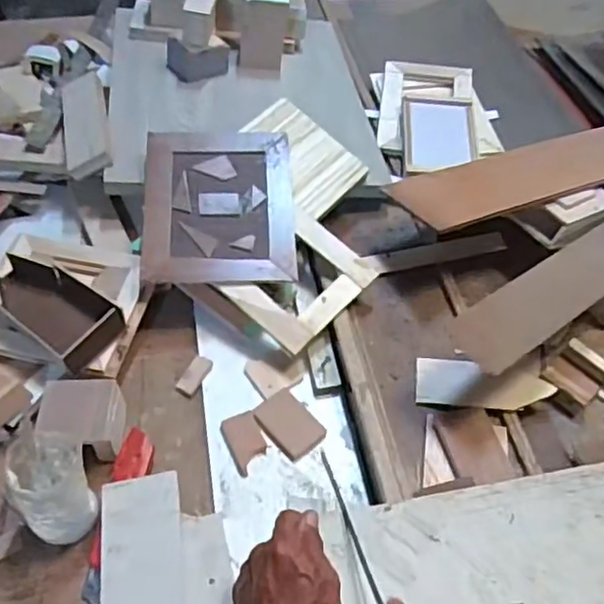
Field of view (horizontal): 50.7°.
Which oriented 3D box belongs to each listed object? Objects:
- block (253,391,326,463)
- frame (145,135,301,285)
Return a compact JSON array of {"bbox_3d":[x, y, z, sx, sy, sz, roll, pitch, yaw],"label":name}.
[{"bbox_3d":[-0.011,0.119,0.624,0.047,0.005,0.065,-35,57,-26],"label":"block"},{"bbox_3d":[-0.092,-0.111,0.718,0.163,0.013,0.186,0,69,-6],"label":"frame"}]

